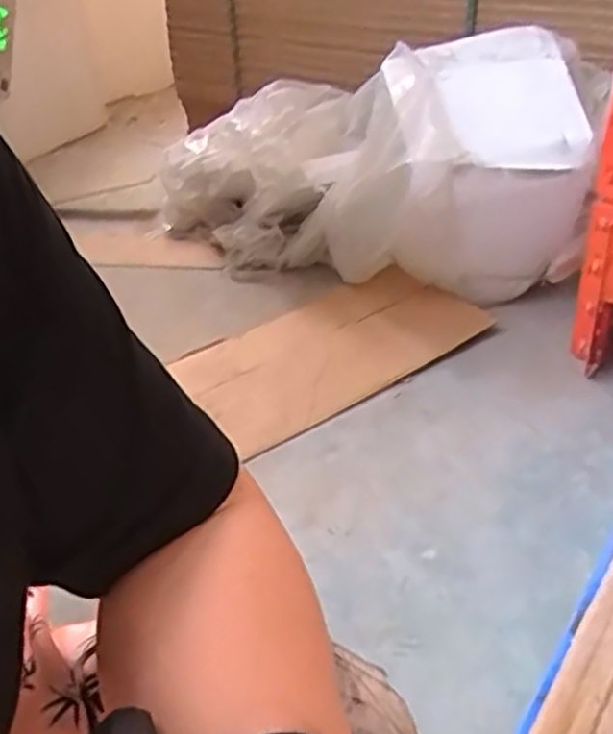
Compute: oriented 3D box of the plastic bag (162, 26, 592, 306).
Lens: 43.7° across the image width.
[{"bbox_3d":[0.090,-0.369,1.508,0.902,0.404,0.313,5,36,35],"label":"plastic bag"}]

